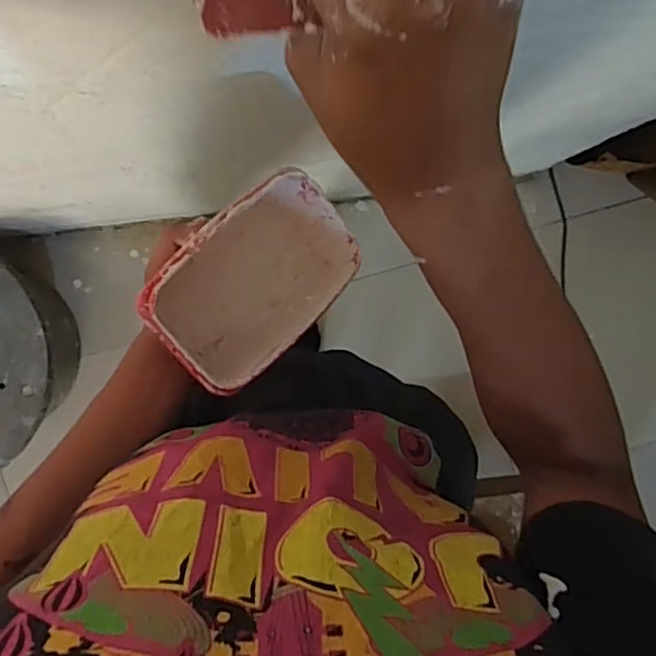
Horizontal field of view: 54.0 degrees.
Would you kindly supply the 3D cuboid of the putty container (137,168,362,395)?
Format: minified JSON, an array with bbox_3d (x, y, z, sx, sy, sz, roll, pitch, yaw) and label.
[{"bbox_3d":[-0.064,-0.036,0.490,0.160,0.084,0.104,-44,110,-22],"label":"putty container"}]

